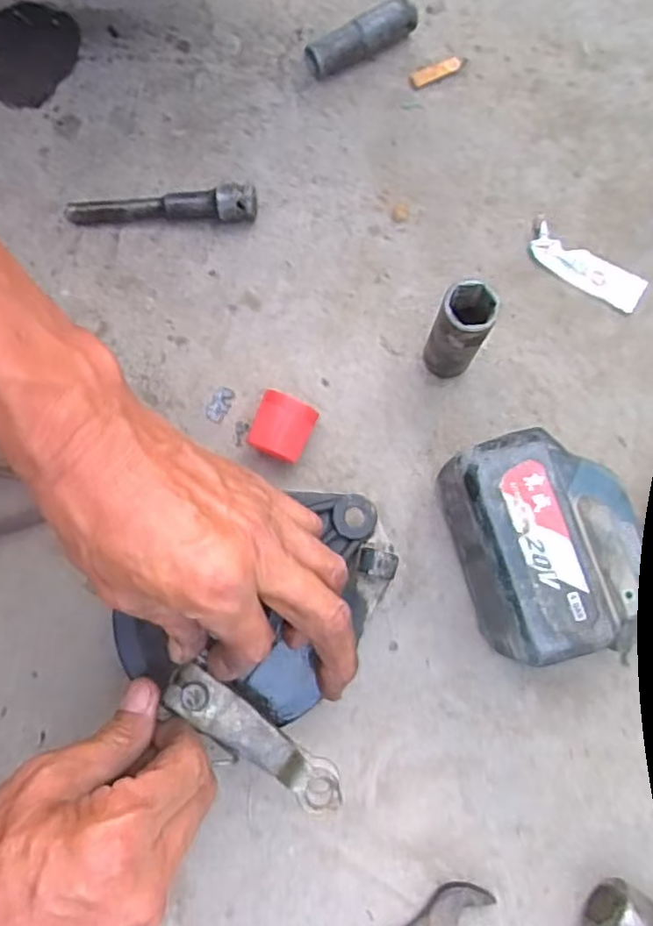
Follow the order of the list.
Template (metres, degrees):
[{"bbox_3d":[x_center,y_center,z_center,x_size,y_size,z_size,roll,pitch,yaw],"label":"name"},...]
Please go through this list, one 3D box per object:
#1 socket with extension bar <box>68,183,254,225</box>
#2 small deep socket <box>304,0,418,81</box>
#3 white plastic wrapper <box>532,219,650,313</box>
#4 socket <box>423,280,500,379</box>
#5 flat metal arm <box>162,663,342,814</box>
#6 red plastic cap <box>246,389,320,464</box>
[{"bbox_3d":[-0.106,-0.164,0.416,0.124,0.022,0.018,1,80,1],"label":"socket with extension bar"},{"bbox_3d":[0.024,-0.285,0.438,0.077,0.023,0.019,-24,80,-4],"label":"small deep socket"},{"bbox_3d":[0.167,-0.125,0.419,0.076,0.005,0.026,29,81,6],"label":"white plastic wrapper"},{"bbox_3d":[0.074,-0.073,0.370,0.028,0.080,0.027,24,81,5],"label":"socket"},{"bbox_3d":[-0.035,0.134,0.316,0.097,0.009,0.023,34,82,4],"label":"flat metal arm"},{"bbox_3d":[-0.025,-0.019,0.385,0.032,0.034,0.035,20,80,4],"label":"red plastic cap"}]

